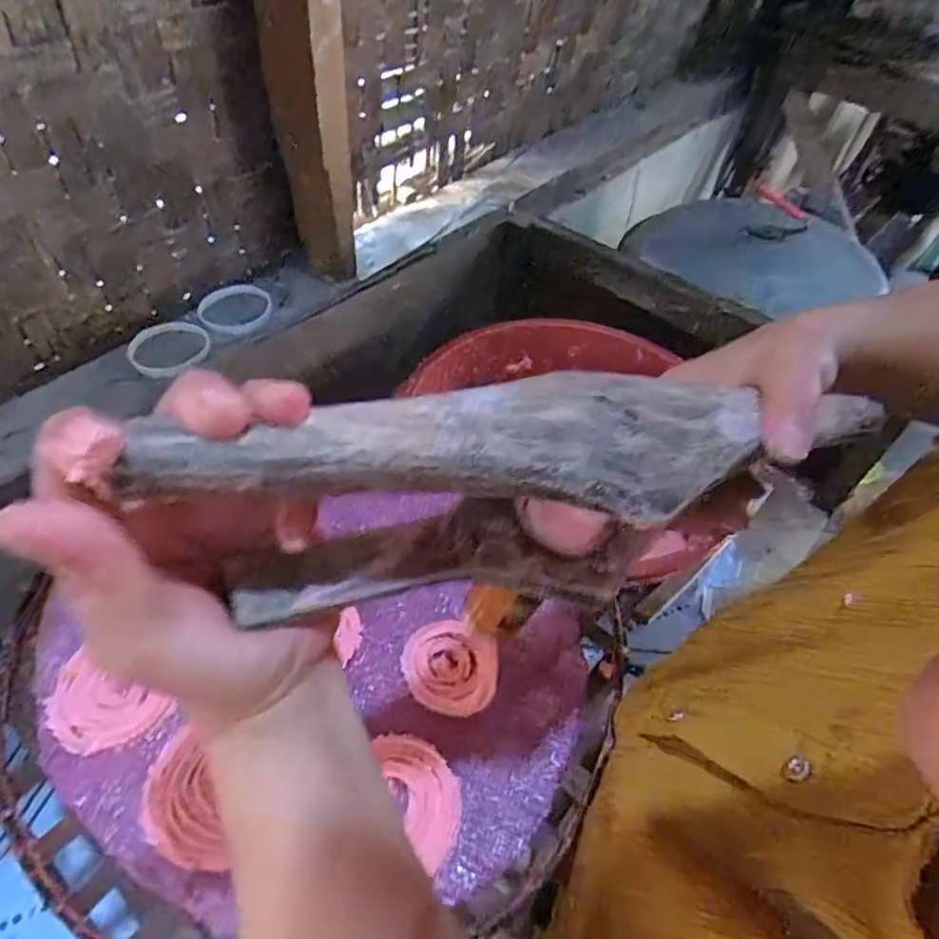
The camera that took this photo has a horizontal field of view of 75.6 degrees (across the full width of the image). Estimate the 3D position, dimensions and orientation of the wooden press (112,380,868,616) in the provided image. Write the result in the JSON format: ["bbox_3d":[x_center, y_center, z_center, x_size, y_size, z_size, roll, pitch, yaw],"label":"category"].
[{"bbox_3d":[0.036,0.005,0.224,0.276,0.071,0.057,-5,52,-20],"label":"wooden press"}]

